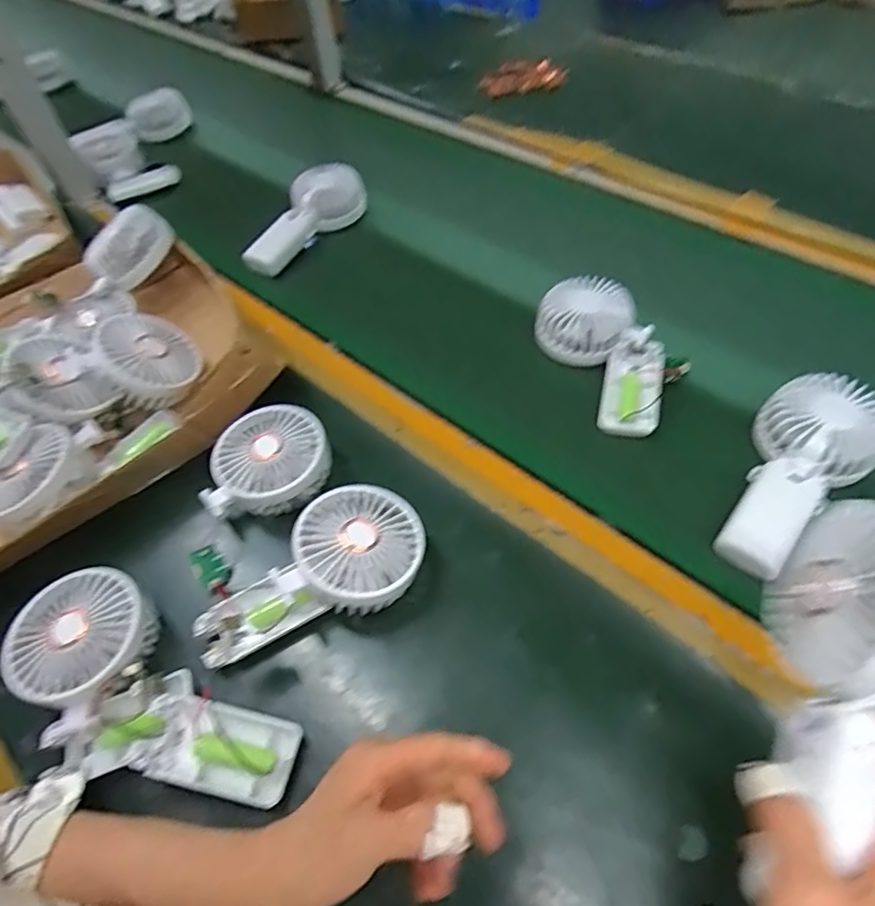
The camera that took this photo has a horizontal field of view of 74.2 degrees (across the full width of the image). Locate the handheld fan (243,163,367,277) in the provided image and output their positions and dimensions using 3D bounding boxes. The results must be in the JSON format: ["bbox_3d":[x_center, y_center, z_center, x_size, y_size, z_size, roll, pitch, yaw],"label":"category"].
[{"bbox_3d":[-0.155,-0.272,0.677,0.068,0.045,0.182,22,58,18],"label":"handheld fan"}]

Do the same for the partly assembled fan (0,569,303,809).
[{"bbox_3d":[-0.191,0.162,0.372,0.209,0.050,0.094,29,60,22],"label":"partly assembled fan"}]

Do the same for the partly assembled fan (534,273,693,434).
[{"bbox_3d":[0.156,-0.093,0.518,0.091,0.044,0.161,-19,55,-11],"label":"partly assembled fan"}]

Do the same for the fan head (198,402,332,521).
[{"bbox_3d":[-0.135,0.006,0.470,0.098,0.043,0.084,-6,53,-1],"label":"fan head"}]

